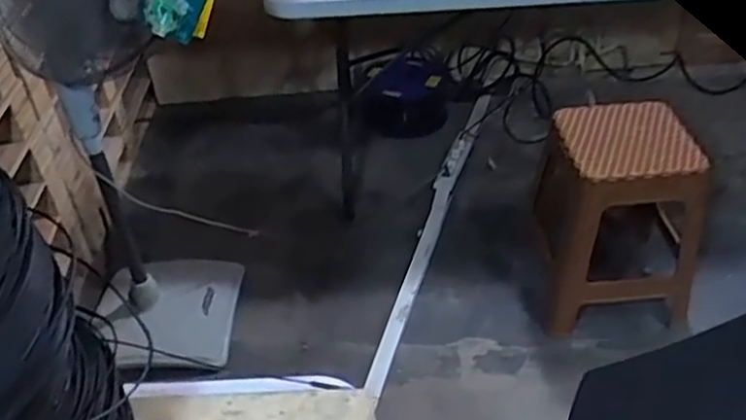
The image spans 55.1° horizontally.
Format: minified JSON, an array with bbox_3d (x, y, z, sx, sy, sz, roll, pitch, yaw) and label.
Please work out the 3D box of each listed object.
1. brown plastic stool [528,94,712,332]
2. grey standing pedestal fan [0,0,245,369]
[{"bbox_3d":[0.581,0.009,1.756,0.333,0.445,0.322,-4,40,-1],"label":"brown plastic stool"},{"bbox_3d":[-0.470,-0.111,1.534,0.401,1.177,0.349,-9,40,-7],"label":"grey standing pedestal fan"}]

